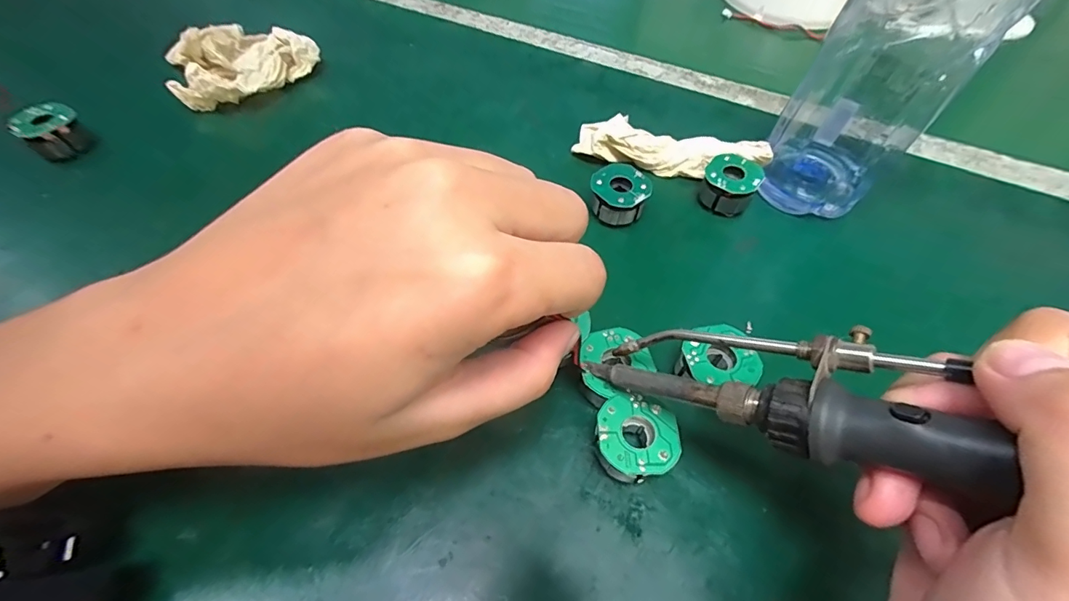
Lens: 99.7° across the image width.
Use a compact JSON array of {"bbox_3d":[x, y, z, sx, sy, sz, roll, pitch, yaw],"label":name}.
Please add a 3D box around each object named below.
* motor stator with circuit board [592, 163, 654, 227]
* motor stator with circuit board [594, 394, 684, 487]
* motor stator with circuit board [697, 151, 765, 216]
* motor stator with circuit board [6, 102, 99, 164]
[{"bbox_3d":[0.047,-0.057,0.253,0.031,0.023,0.029,25,60,15],"label":"motor stator with circuit board"},{"bbox_3d":[0.039,0.055,0.177,0.031,0.022,0.028,11,56,5],"label":"motor stator with circuit board"},{"bbox_3d":[0.112,-0.065,0.261,0.029,0.024,0.028,27,61,15],"label":"motor stator with circuit board"},{"bbox_3d":[-0.287,-0.099,0.272,0.035,0.028,0.030,33,63,19],"label":"motor stator with circuit board"}]

